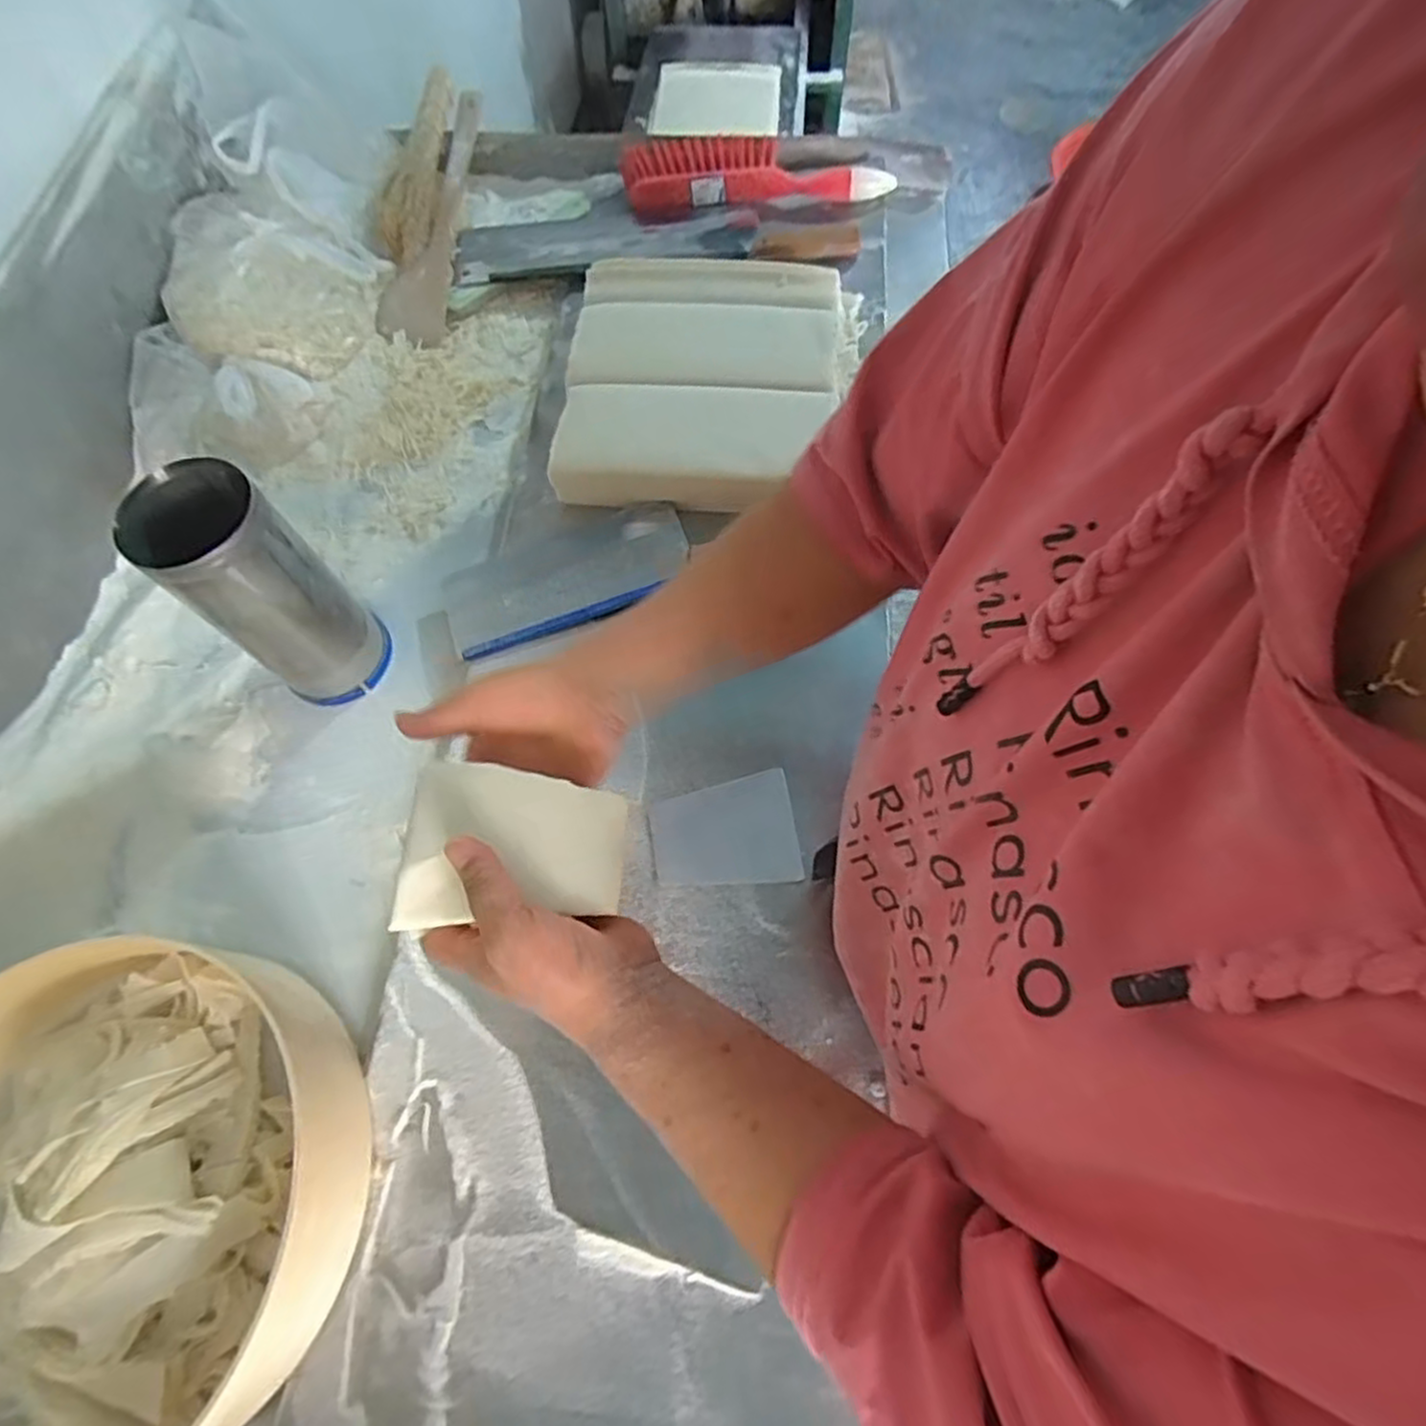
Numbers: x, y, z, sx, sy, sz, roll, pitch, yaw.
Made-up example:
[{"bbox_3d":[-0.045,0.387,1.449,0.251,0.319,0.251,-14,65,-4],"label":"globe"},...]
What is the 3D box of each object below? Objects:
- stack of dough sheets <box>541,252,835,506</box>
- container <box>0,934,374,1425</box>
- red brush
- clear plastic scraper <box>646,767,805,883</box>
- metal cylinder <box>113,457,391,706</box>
[{"bbox_3d":[-0.011,-0.319,0.697,0.242,0.054,0.276,3,66,3],"label":"stack of dough sheets"},{"bbox_3d":[-0.364,0.288,0.442,0.278,0.084,0.287,0,65,1],"label":"container"},{"bbox_3d":[0.048,-0.618,0.832,0.296,0.033,0.078,-1,65,1],"label":"red brush"},{"bbox_3d":[0.007,0.088,0.543,0.105,0.006,0.081,-8,66,-2],"label":"clear plastic scraper"},{"bbox_3d":[-0.330,-0.086,0.550,0.083,0.194,0.086,0,65,1],"label":"metal cylinder"}]

